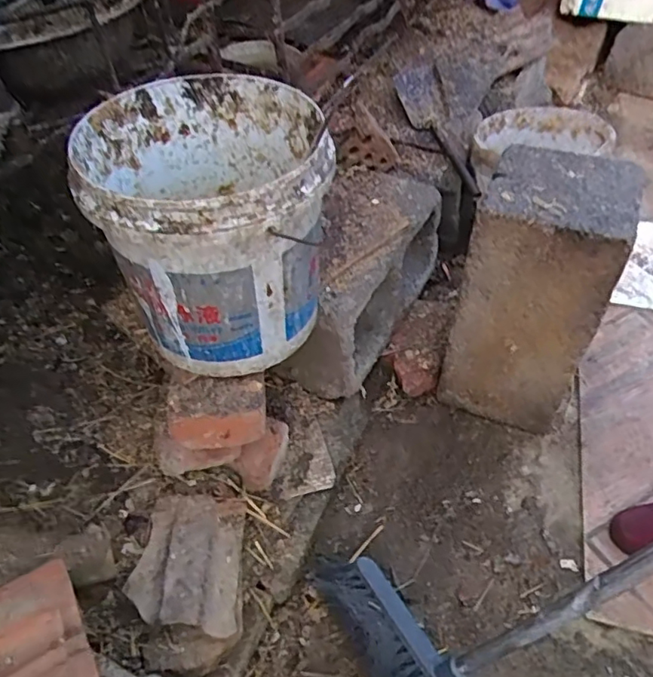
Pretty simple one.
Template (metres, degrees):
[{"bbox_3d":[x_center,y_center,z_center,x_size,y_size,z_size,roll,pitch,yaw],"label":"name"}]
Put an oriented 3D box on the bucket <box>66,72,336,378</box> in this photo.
[{"bbox_3d":[-0.120,-0.128,0.664,0.245,0.255,0.254,-2,47,2],"label":"bucket"}]

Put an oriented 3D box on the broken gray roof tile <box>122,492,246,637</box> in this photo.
[{"bbox_3d":[-0.163,0.264,0.662,0.121,0.044,0.153,-3,47,1],"label":"broken gray roof tile"}]

